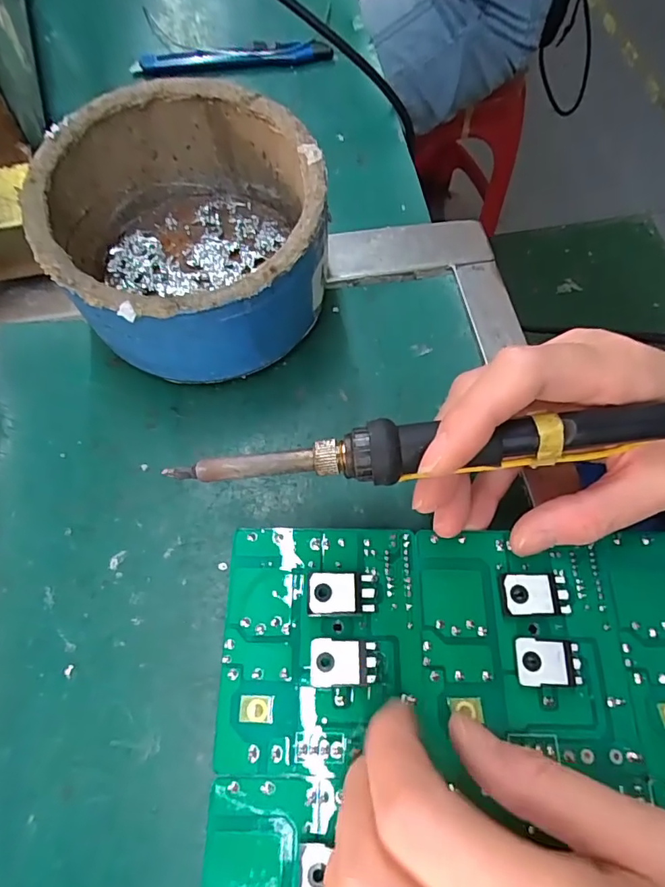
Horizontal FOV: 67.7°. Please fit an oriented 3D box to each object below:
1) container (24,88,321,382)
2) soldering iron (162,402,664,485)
[{"bbox_3d":[-0.062,-0.093,0.232,0.108,0.072,0.118,0,67,0],"label":"container"},{"bbox_3d":[0.040,0.001,0.172,0.190,0.016,0.019,-6,67,5],"label":"soldering iron"}]

